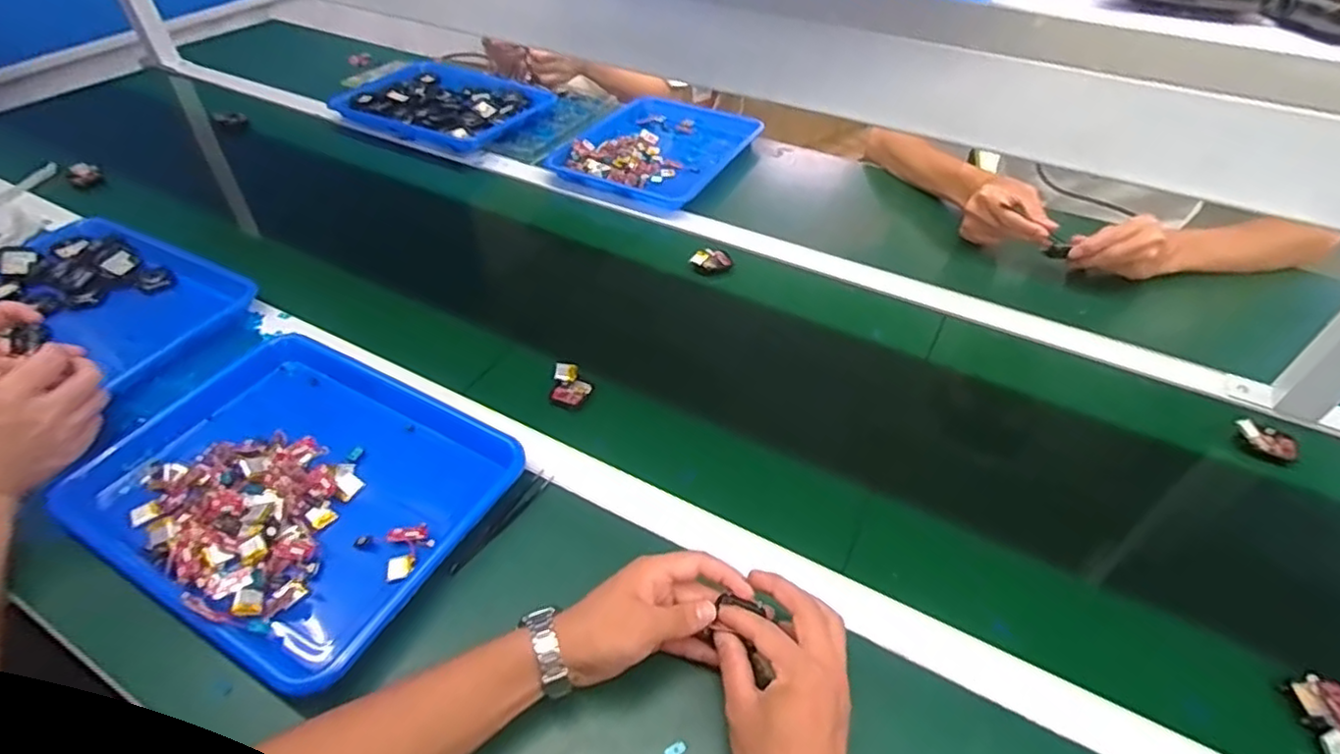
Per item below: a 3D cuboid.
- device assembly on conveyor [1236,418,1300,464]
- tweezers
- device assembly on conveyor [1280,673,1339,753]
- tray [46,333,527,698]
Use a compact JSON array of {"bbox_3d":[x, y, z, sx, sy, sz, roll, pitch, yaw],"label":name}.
[{"bbox_3d":[0.597,0.063,0.649,0.055,0.024,0.026,34,53,28],"label":"device assembly on conveyor"},{"bbox_3d":[-0.144,0.127,0.565,0.013,0.015,0.117,25,49,21],"label":"tweezers"},{"bbox_3d":[0.474,0.242,0.462,0.044,0.009,0.055,-1,45,-2],"label":"device assembly on conveyor"},{"bbox_3d":[-0.329,0.096,0.583,0.341,0.049,0.262,22,48,19],"label":"tray"}]

